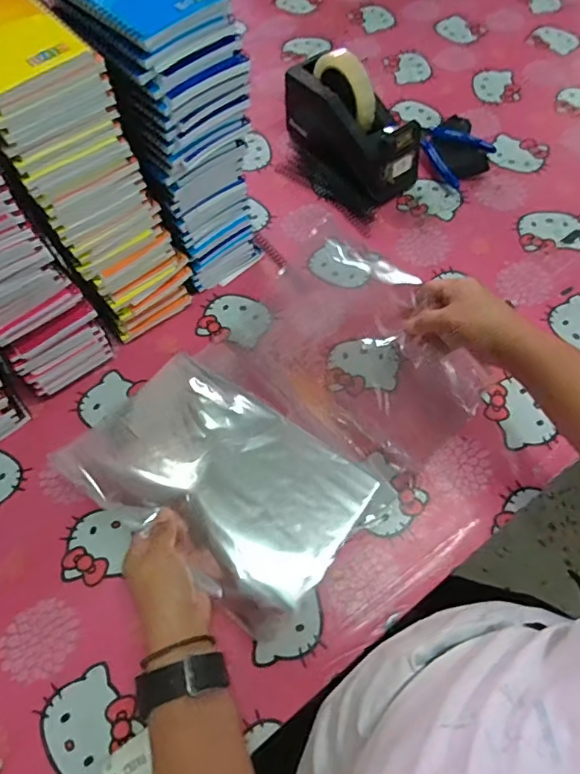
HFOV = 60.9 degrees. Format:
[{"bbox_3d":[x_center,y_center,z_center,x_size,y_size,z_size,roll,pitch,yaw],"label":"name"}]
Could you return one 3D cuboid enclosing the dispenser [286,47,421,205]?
[{"bbox_3d":[0.079,-0.346,0.647,0.084,0.123,0.203,-35,67,-15],"label":"dispenser"}]

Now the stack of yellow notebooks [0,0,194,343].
[{"bbox_3d":[-0.197,-0.189,0.483,0.102,0.291,0.136,-36,67,-16],"label":"stack of yellow notebooks"}]

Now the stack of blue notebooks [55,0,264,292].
[{"bbox_3d":[-0.112,-0.246,0.510,0.101,0.287,0.134,-37,68,-16],"label":"stack of blue notebooks"}]

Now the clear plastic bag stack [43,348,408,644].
[{"bbox_3d":[-0.064,0.084,0.477,0.265,0.039,0.177,35,69,17],"label":"clear plastic bag stack"}]

